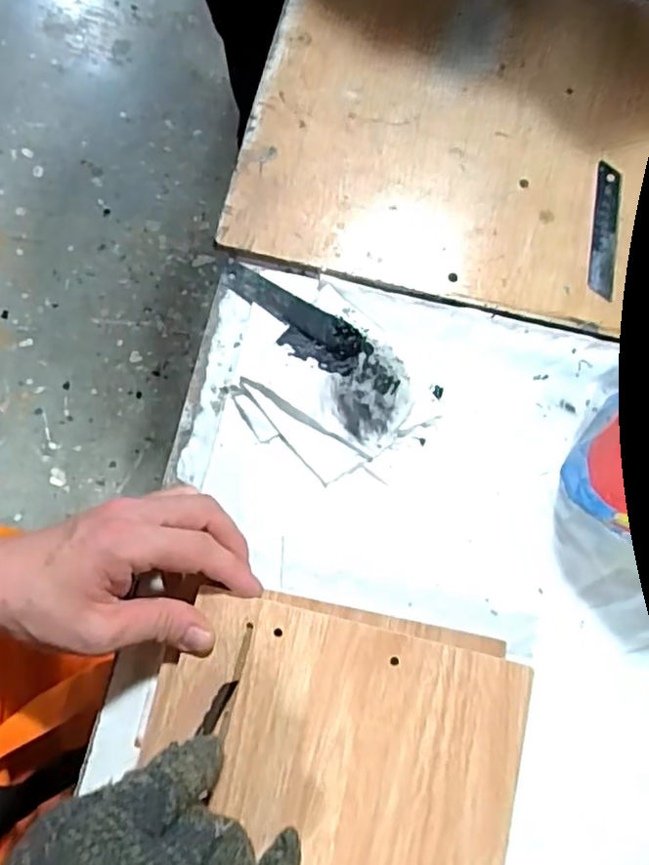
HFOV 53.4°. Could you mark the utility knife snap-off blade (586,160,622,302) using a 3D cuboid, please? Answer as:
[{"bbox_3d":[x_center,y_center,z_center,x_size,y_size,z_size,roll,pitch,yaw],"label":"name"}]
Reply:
[{"bbox_3d":[0.188,-0.136,0.433,0.017,0.004,0.096,10,78,-3],"label":"utility knife snap-off blade"}]

